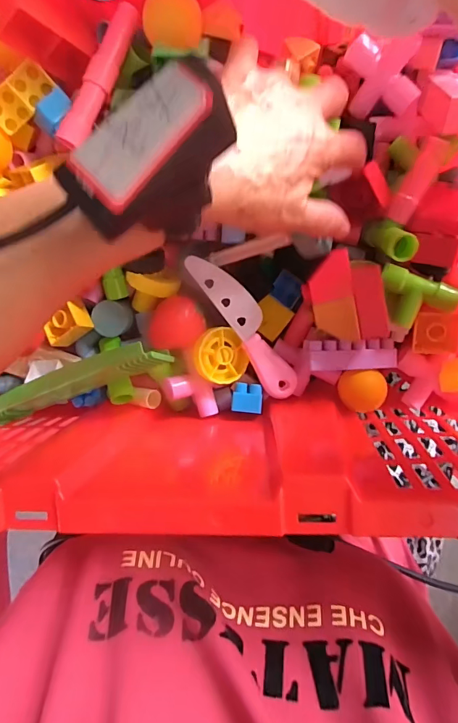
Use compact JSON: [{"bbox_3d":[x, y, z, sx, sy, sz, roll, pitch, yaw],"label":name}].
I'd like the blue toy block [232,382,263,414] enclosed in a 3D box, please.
[{"bbox_3d":[0.015,0.029,0.330,0.023,0.010,0.021,5,96,7],"label":"blue toy block"}]

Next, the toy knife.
[{"bbox_3d":[0.014,-0.029,0.323,0.028,0.016,0.125,-33,91,9],"label":"toy knife"}]

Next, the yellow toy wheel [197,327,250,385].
[{"bbox_3d":[-0.005,-0.004,0.333,0.037,0.018,0.044,-28,91,9],"label":"yellow toy wheel"}]

